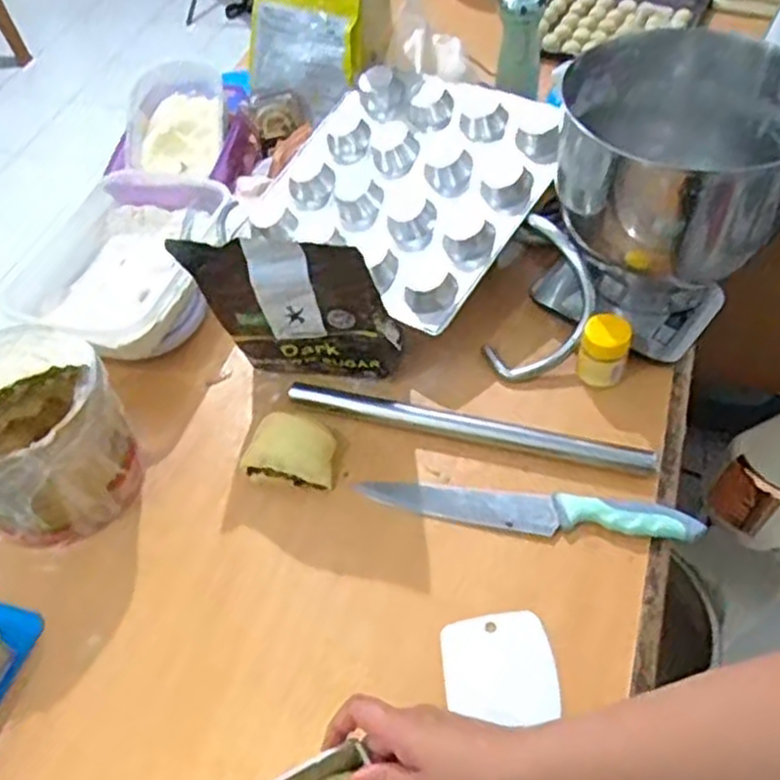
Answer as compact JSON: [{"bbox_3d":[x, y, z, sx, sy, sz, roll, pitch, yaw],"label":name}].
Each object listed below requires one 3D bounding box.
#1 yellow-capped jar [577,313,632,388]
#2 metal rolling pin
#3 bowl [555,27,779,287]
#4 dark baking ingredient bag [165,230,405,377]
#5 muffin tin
[{"bbox_3d":[0.209,-0.039,0.757,0.045,0.058,0.043,-2,50,2],"label":"yellow-capped jar"},{"bbox_3d":[0.071,0.033,0.734,0.344,0.018,0.021,12,52,14],"label":"metal rolling pin"},{"bbox_3d":[0.272,-0.206,0.749,0.216,0.202,0.177,17,54,17],"label":"bowl"},{"bbox_3d":[-0.088,-0.071,0.721,0.187,0.180,0.051,-6,50,-1],"label":"dark baking ingredient bag"},{"bbox_3d":[0.019,-0.234,0.864,0.284,0.033,0.299,26,74,25],"label":"muffin tin"}]

